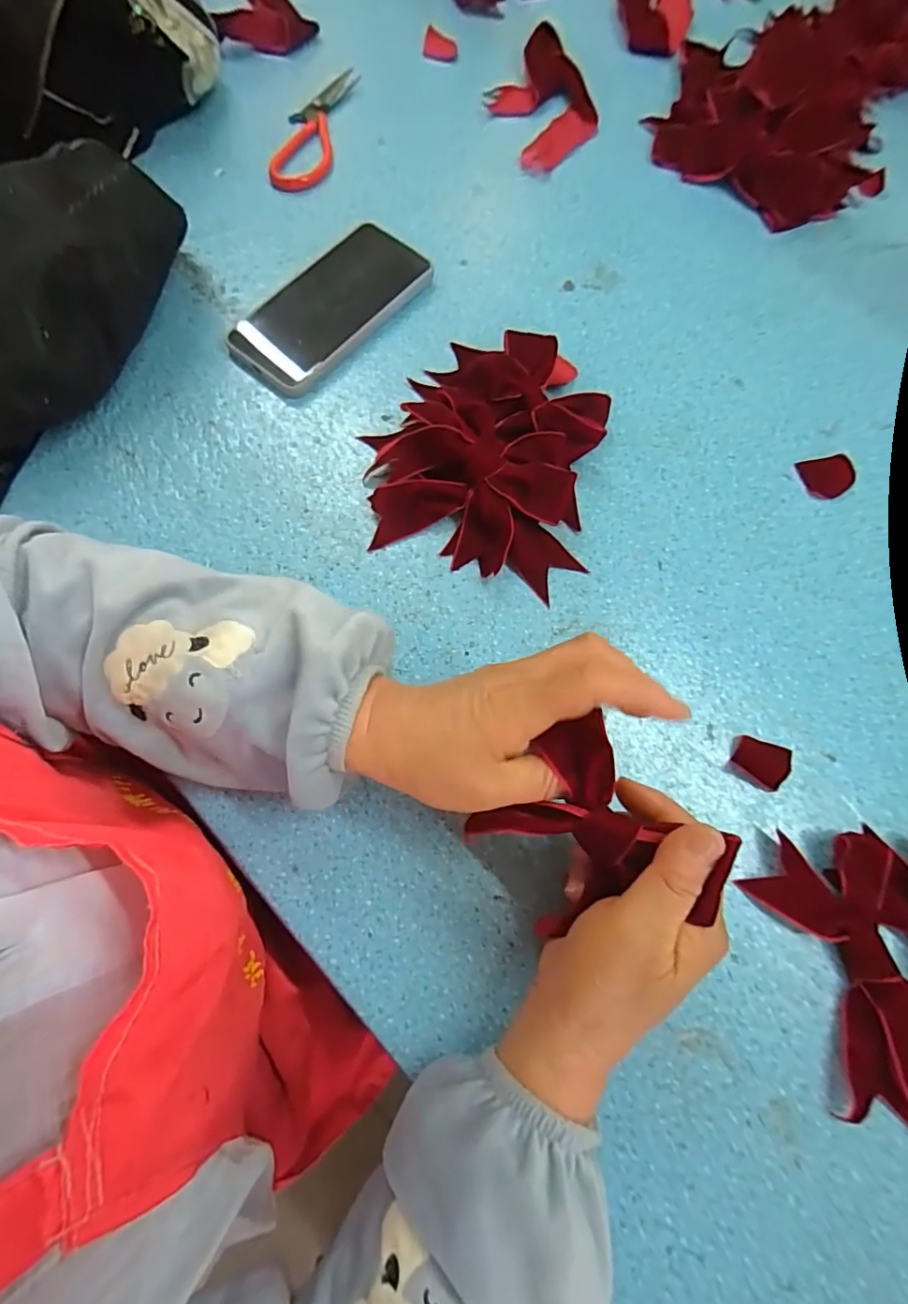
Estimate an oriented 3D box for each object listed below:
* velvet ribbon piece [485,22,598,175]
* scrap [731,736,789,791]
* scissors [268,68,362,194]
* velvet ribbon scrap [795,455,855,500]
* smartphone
[{"bbox_3d":[0.086,-0.521,0.502,0.092,0.026,0.151,-17,74,-6],"label":"velvet ribbon piece"},{"bbox_3d":[0.189,0.068,0.327,0.035,0.005,0.028,21,74,5],"label":"scrap"},{"bbox_3d":[-0.129,-0.479,0.486,0.049,0.013,0.148,10,73,2],"label":"scissors"},{"bbox_3d":[0.280,-0.131,0.396,0.038,0.008,0.031,-7,73,-3],"label":"velvet ribbon scrap"},{"bbox_3d":[-0.100,-0.273,0.420,0.088,0.012,0.165,37,76,9],"label":"smartphone"}]

